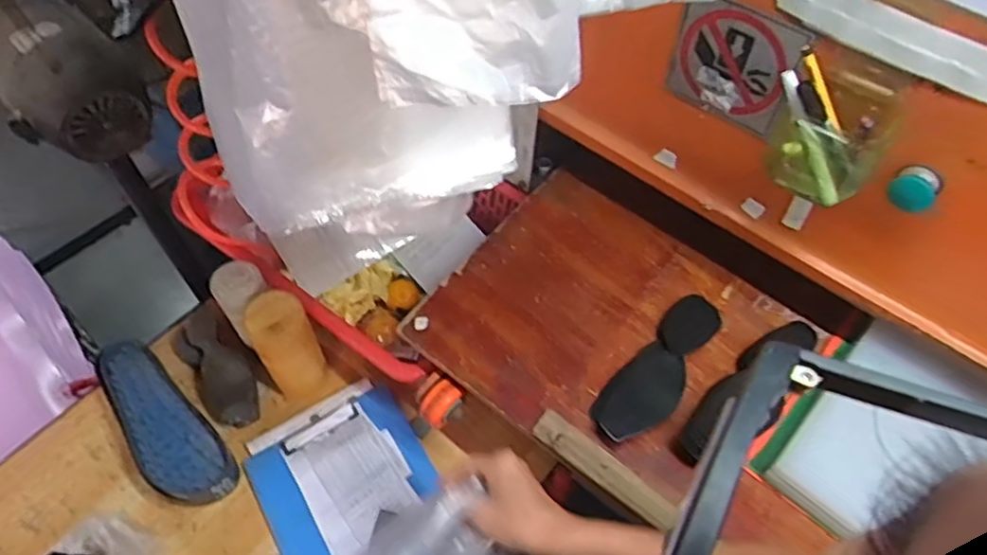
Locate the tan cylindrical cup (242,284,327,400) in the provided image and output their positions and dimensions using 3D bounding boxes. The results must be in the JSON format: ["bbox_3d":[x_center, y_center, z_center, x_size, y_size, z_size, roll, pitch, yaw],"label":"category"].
[{"bbox_3d":[-0.292,0.098,0.927,0.082,0.208,0.079,-27,62,-18],"label":"tan cylindrical cup"}]

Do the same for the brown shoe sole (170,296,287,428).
[{"bbox_3d":[-0.410,0.127,0.966,0.096,0.065,0.198,-38,66,-23],"label":"brown shoe sole"}]

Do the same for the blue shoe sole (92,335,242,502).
[{"bbox_3d":[-0.469,0.212,0.922,0.097,0.073,0.282,-39,66,-23],"label":"blue shoe sole"}]

